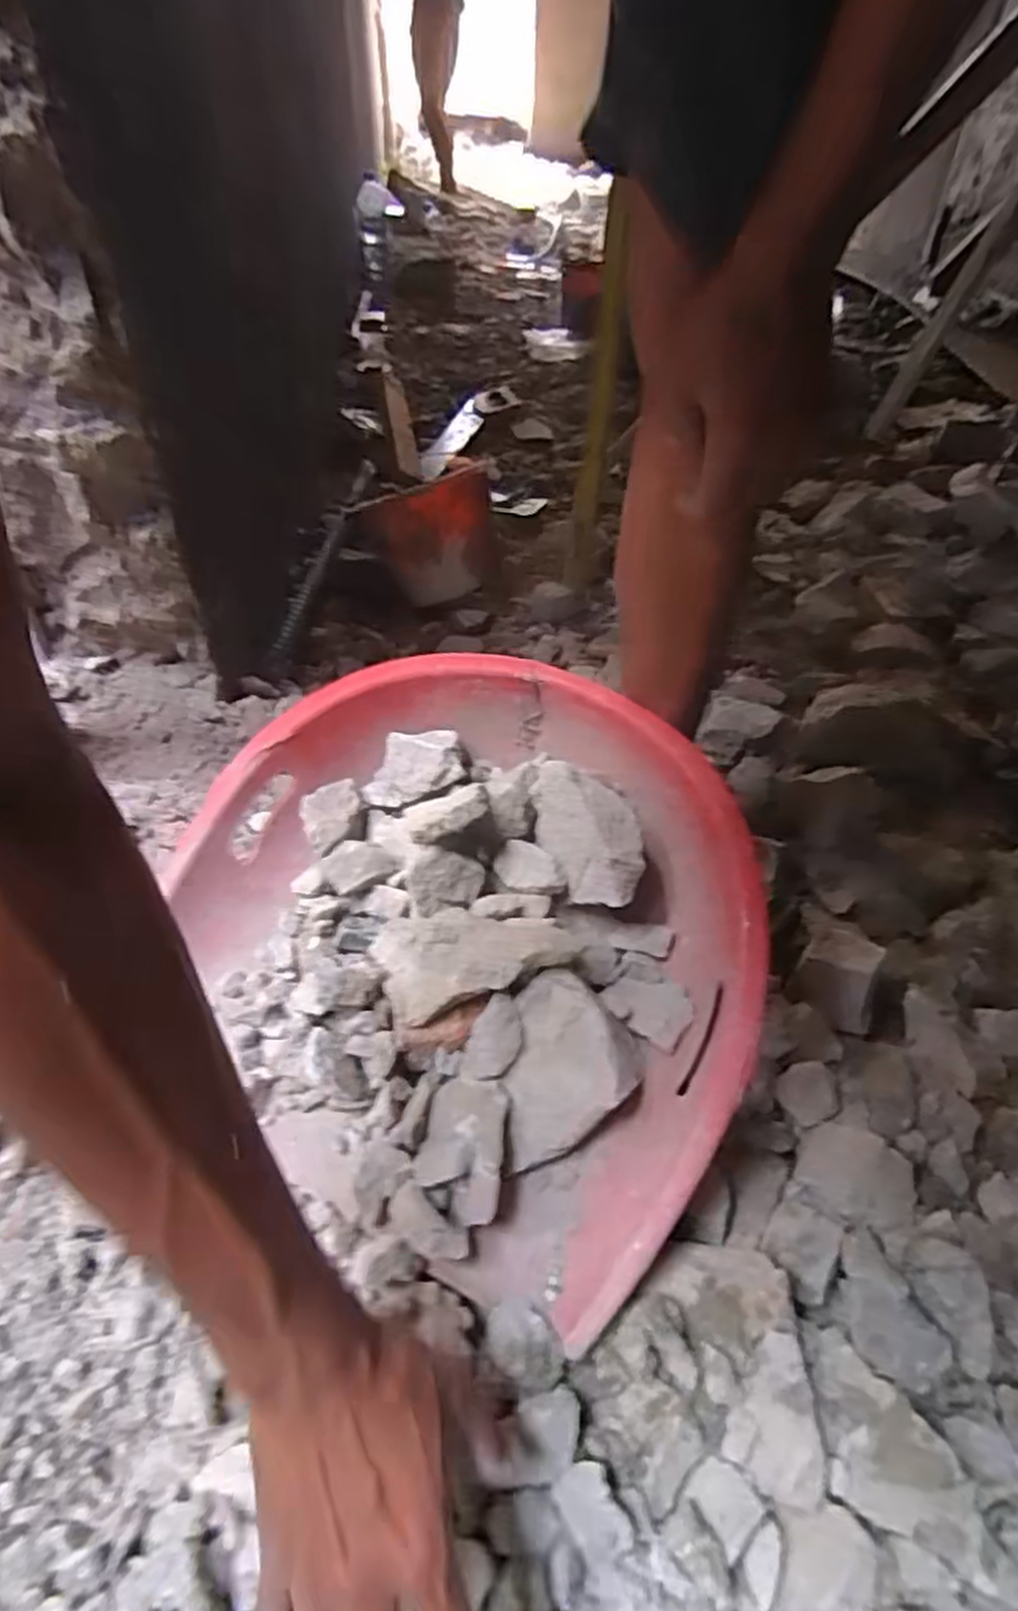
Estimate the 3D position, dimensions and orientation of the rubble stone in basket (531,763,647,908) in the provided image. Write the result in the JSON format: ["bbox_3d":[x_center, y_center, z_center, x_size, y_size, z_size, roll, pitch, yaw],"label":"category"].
[{"bbox_3d":[0.066,0.021,0.592,0.061,0.073,0.105,-18,50,-20],"label":"rubble stone in basket"}]

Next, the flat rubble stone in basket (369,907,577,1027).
[{"bbox_3d":[-0.026,0.106,0.530,0.140,0.026,0.067,-10,47,4],"label":"flat rubble stone in basket"}]

